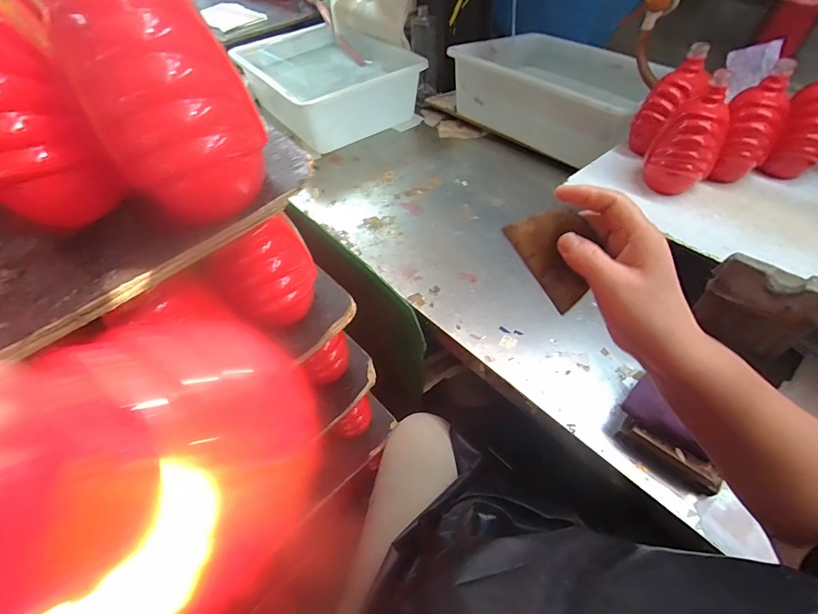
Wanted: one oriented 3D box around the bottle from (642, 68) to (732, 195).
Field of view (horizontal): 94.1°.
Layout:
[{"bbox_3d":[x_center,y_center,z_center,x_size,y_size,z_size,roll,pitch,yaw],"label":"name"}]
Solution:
[{"bbox_3d":[0.453,-0.274,0.609,0.095,0.153,0.100,29,61,24],"label":"bottle"}]

